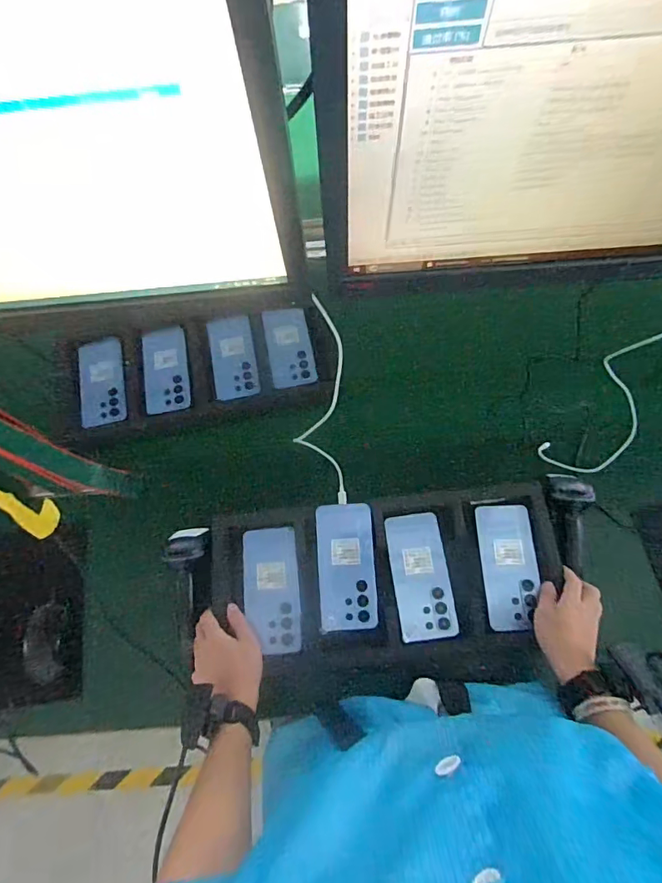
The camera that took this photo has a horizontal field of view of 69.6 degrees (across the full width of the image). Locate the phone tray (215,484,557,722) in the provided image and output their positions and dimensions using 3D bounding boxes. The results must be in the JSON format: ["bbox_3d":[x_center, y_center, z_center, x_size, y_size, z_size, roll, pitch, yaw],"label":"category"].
[{"bbox_3d":[0.079,0.205,0.656,0.470,0.025,0.255,-6,69,0],"label":"phone tray"}]

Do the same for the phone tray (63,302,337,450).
[{"bbox_3d":[-0.226,-0.130,0.834,0.453,0.024,0.217,-12,69,-2],"label":"phone tray"}]

